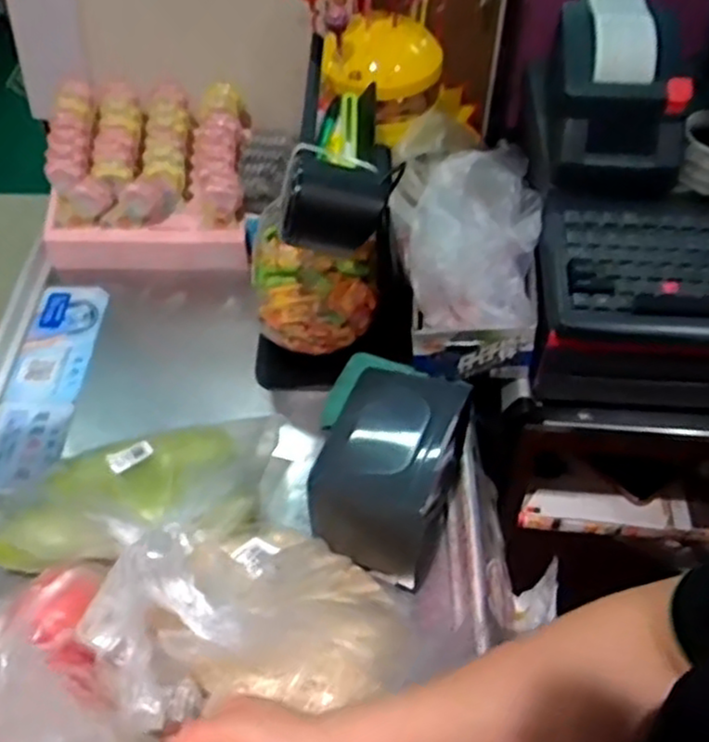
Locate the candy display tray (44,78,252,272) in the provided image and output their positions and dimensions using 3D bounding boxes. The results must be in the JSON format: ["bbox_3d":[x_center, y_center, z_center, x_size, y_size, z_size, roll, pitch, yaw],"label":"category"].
[{"bbox_3d":[-0.245,-0.234,0.898,0.234,0.132,0.183,1,51,1],"label":"candy display tray"}]

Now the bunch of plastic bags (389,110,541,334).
[{"bbox_3d":[0.118,-0.158,0.789,0.157,0.108,0.243,0,51,0],"label":"bunch of plastic bags"}]

